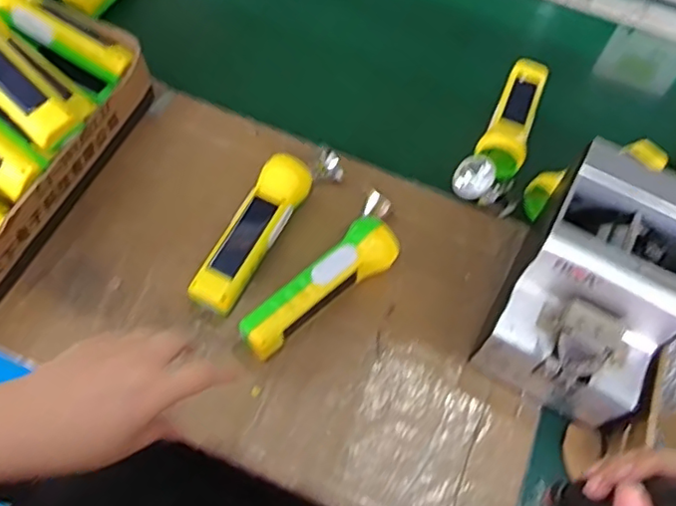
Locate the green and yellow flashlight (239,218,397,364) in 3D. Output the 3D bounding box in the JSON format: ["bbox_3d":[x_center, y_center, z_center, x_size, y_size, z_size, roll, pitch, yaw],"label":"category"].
[{"bbox_3d":[-0.018,0.030,0.549,0.171,0.052,0.045,-35,68,-21],"label":"green and yellow flashlight"}]

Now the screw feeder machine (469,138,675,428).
[{"bbox_3d":[0.219,0.031,0.510,0.130,0.143,0.174,27,62,12],"label":"screw feeder machine"}]

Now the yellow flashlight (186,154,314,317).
[{"bbox_3d":[-0.081,-0.021,0.577,0.045,0.045,0.177,26,62,11],"label":"yellow flashlight"}]

